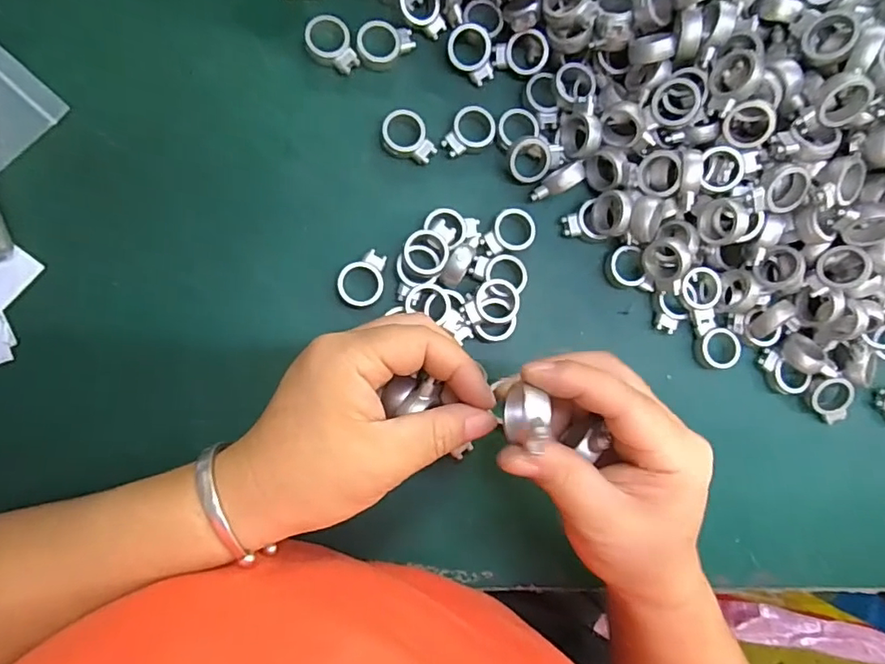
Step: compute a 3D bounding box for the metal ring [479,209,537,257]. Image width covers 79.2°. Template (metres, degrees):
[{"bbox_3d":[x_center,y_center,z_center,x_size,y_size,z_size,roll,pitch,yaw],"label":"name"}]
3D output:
[{"bbox_3d":[0.041,-0.059,0.320,0.025,0.005,0.035,45,81,-3],"label":"metal ring"}]

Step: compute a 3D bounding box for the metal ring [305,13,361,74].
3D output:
[{"bbox_3d":[-0.064,-0.167,0.313,0.033,0.011,0.024,45,81,-3],"label":"metal ring"}]

